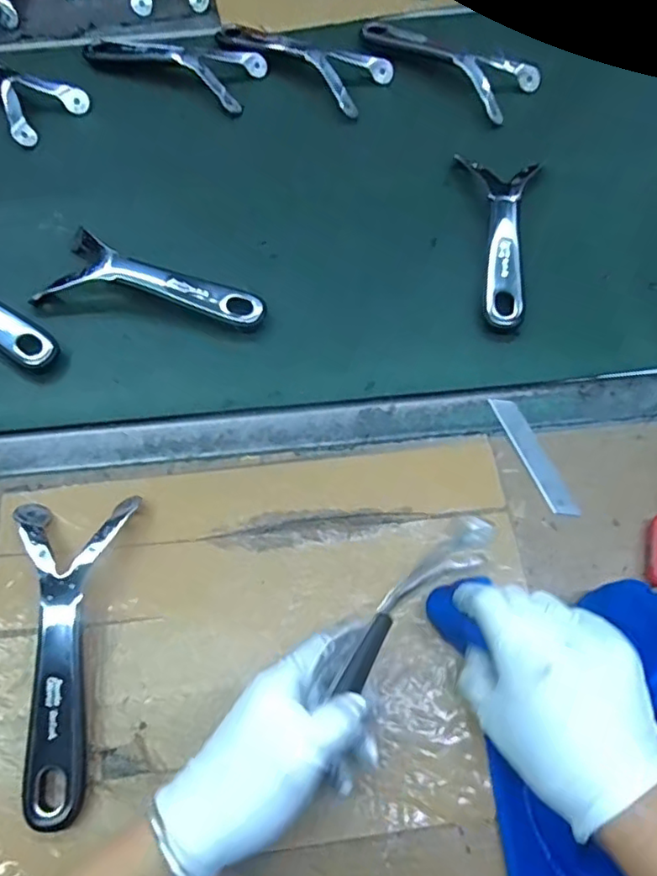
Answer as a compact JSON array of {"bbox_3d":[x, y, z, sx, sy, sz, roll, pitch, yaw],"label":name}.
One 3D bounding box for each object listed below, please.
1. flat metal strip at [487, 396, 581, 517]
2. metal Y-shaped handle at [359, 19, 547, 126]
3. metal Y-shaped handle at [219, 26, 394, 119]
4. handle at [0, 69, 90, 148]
[{"bbox_3d":[0.155,0.012,0.450,0.020,0.004,0.103,-20,66,-8],"label":"flat metal strip"},{"bbox_3d":[0.118,-0.409,0.634,0.204,0.025,0.085,36,70,17],"label":"metal Y-shaped handle"},{"bbox_3d":[-0.026,-0.416,0.646,0.200,0.013,0.080,38,70,18],"label":"metal Y-shaped handle"},{"bbox_3d":[-0.335,-0.383,0.634,0.089,0.022,0.188,-38,69,-16],"label":"handle"}]

